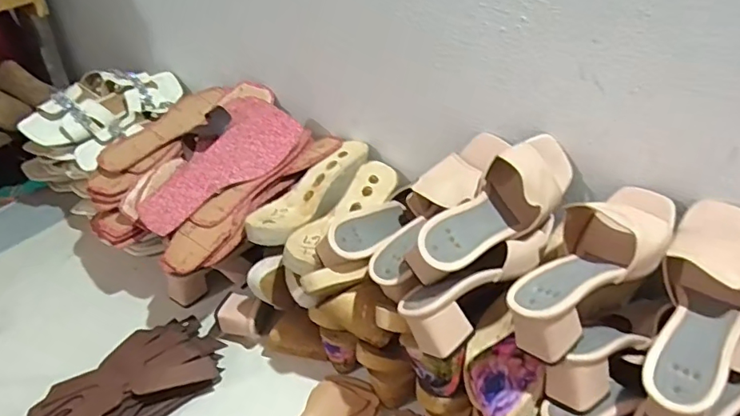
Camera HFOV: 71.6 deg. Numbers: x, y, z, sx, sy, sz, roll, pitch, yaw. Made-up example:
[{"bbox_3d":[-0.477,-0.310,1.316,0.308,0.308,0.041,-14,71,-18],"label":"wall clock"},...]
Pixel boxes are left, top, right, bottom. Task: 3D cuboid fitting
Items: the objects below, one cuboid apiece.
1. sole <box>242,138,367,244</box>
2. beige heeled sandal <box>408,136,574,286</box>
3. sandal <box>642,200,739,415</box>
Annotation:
[{"bbox_3d":[-0.089,-0.024,0.743,0.086,0.059,0.223,33,49,29],"label":"sole"},{"bbox_3d":[0.140,-0.003,0.557,0.226,0.075,0.072,-36,53,-22],"label":"beige heeled sandal"},{"bbox_3d":[0.320,0.090,0.488,0.089,0.087,0.235,23,63,20],"label":"sandal"}]

